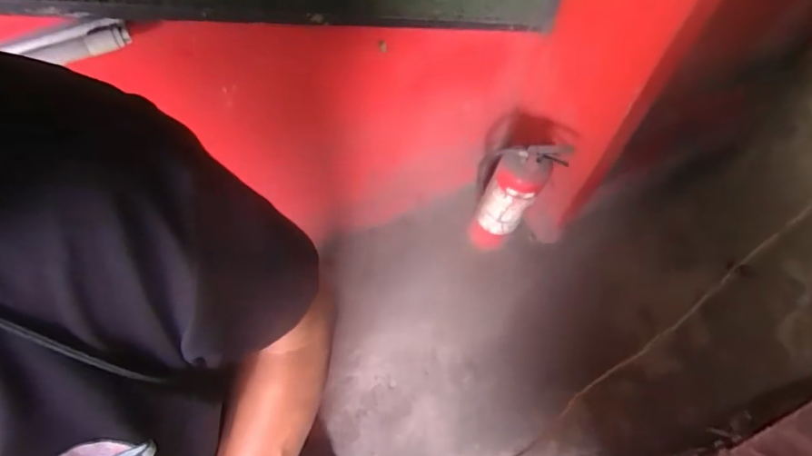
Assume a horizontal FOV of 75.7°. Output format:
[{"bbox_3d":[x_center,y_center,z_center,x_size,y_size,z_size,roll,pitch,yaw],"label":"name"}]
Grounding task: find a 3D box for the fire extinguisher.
[{"bbox_3d":[0.279,-0.081,1.450,0.200,0.453,0.115,26,65,11],"label":"fire extinguisher"}]

